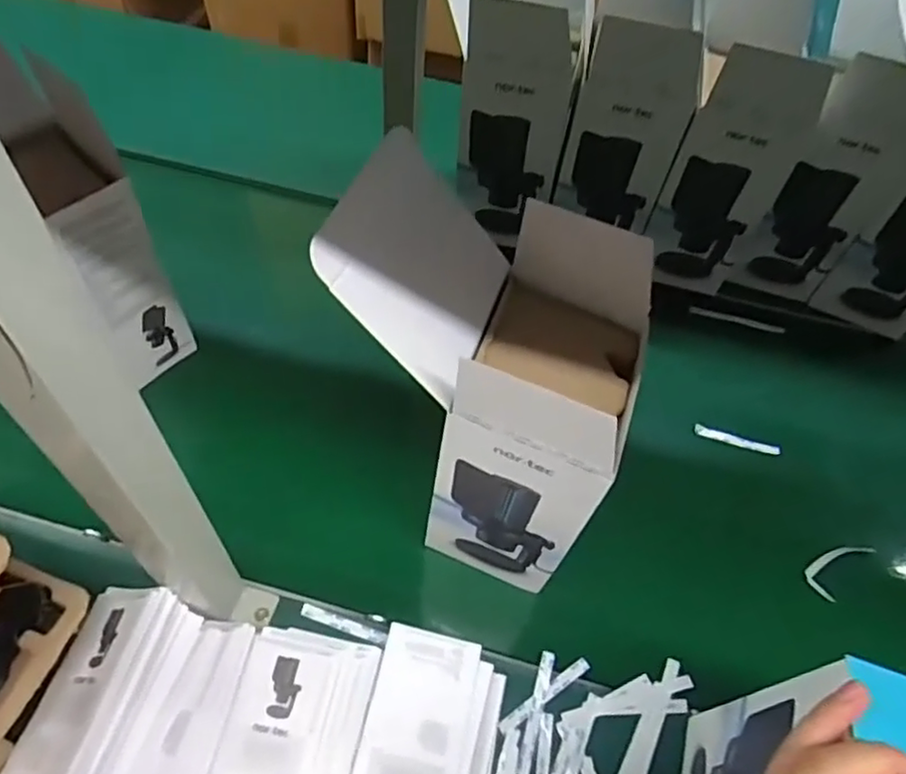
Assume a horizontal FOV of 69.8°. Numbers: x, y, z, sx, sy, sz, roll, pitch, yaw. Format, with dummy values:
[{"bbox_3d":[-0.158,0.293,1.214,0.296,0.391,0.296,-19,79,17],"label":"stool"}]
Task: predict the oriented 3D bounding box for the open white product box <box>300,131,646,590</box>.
[{"bbox_3d":[0.032,-0.001,0.508,0.192,0.277,0.164,20,56,9],"label":"open white product box"}]

